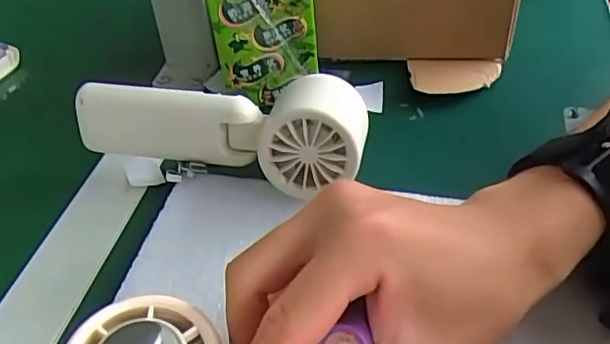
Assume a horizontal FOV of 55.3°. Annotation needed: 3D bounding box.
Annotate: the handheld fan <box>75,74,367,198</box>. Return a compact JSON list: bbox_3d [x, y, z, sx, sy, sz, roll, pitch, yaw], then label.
[{"bbox_3d":[-0.045,-0.029,0.338,0.167,0.053,0.063,8,45,14],"label":"handheld fan"}]

